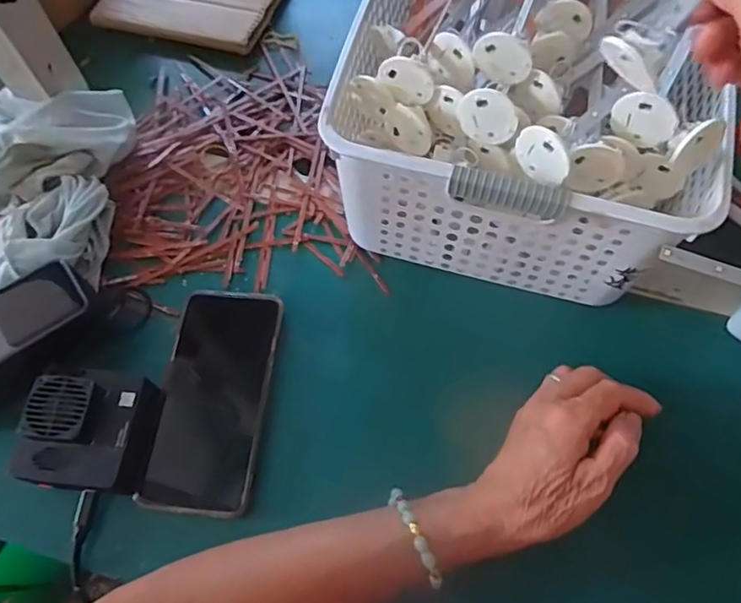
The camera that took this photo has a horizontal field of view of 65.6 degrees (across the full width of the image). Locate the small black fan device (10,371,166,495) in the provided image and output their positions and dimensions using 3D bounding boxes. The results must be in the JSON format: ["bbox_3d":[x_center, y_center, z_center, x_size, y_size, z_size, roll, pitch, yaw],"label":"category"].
[{"bbox_3d":[-0.189,0.087,0.390,0.077,0.046,0.076,6,63,4],"label":"small black fan device"}]

